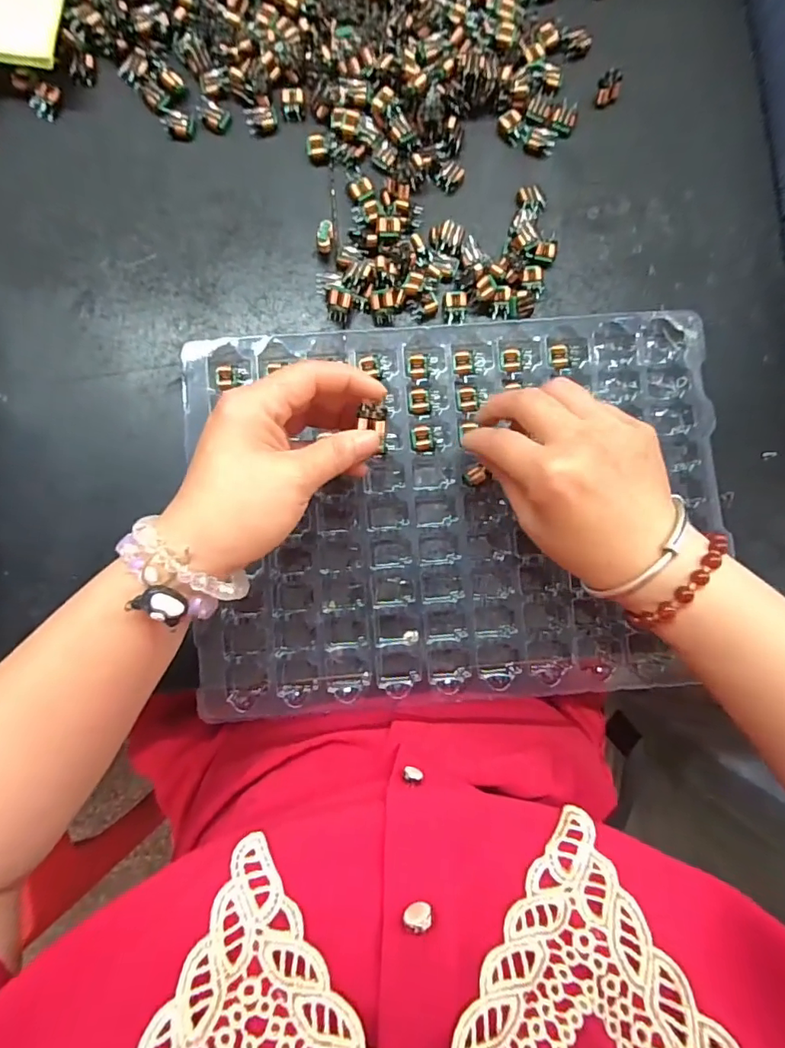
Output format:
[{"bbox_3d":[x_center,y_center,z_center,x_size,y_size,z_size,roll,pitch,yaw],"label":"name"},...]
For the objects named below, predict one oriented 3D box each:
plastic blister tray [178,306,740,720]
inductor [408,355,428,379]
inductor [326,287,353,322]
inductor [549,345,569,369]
[{"bbox_3d":[0.042,-0.011,0.317,0.331,0.024,0.238,-5,87,-2],"label":"plastic blister tray"},{"bbox_3d":[0.016,-0.103,0.324,0.013,0.006,0.015,2,87,-2],"label":"inductor"},{"bbox_3d":[-0.035,-0.145,0.326,0.016,0.013,0.018,6,87,-1],"label":"inductor"},{"bbox_3d":[0.109,-0.110,0.324,0.013,0.004,0.016,1,87,-2],"label":"inductor"}]

